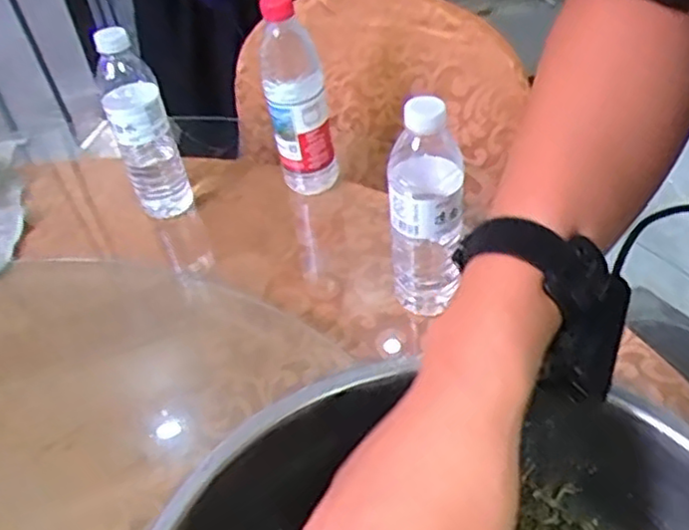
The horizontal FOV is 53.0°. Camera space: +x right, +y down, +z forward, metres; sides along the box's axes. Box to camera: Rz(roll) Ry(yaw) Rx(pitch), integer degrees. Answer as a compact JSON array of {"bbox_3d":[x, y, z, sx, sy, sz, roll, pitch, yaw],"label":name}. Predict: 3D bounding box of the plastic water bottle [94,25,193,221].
[{"bbox_3d":[-0.220,-0.148,0.755,0.063,0.209,0.060,-18,46,-13],"label":"plastic water bottle"}]

